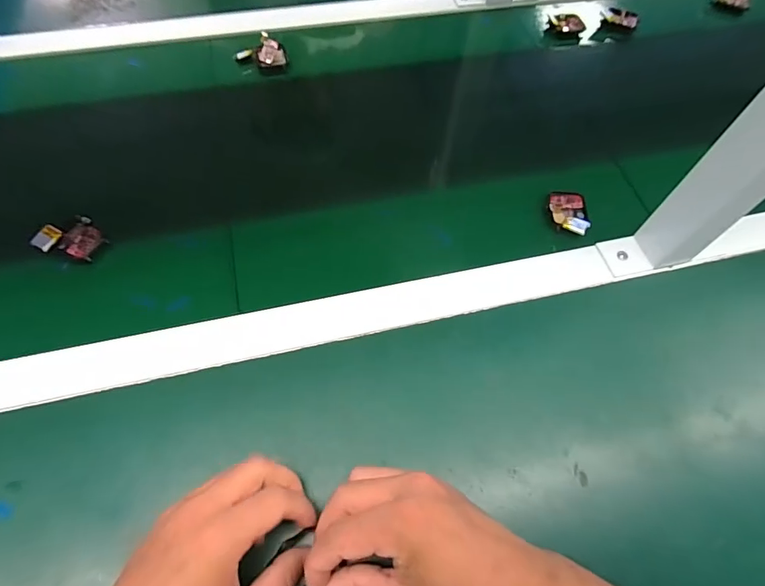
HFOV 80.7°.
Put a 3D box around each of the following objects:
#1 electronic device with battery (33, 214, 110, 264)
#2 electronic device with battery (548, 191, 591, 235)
[{"bbox_3d":[-0.278,-0.051,0.405,0.053,0.007,0.039,12,64,-6],"label":"electronic device with battery"},{"bbox_3d":[0.185,-0.079,0.442,0.036,0.014,0.057,-1,61,-3],"label":"electronic device with battery"}]

